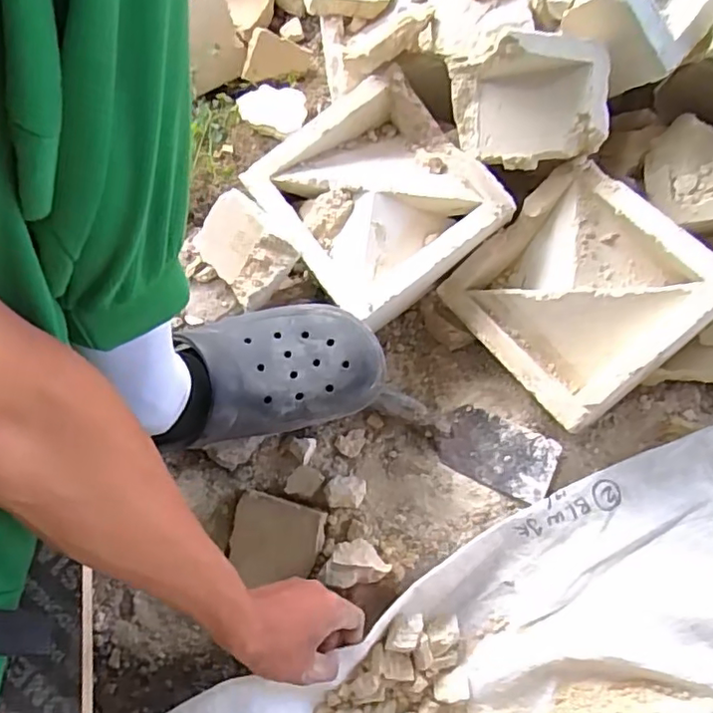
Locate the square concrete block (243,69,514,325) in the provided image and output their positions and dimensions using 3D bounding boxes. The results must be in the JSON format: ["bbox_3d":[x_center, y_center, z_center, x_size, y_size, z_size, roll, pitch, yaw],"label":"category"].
[{"bbox_3d":[0.019,-0.160,0.602,0.200,0.068,0.204,-36,78,-10],"label":"square concrete block"}]

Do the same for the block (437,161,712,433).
[{"bbox_3d":[0.220,-0.066,0.598,0.200,0.090,0.222,-46,63,12],"label":"block"}]

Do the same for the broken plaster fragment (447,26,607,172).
[{"bbox_3d":[0.159,-0.237,0.546,0.141,0.057,0.116,-7,106,23],"label":"broken plaster fragment"}]

